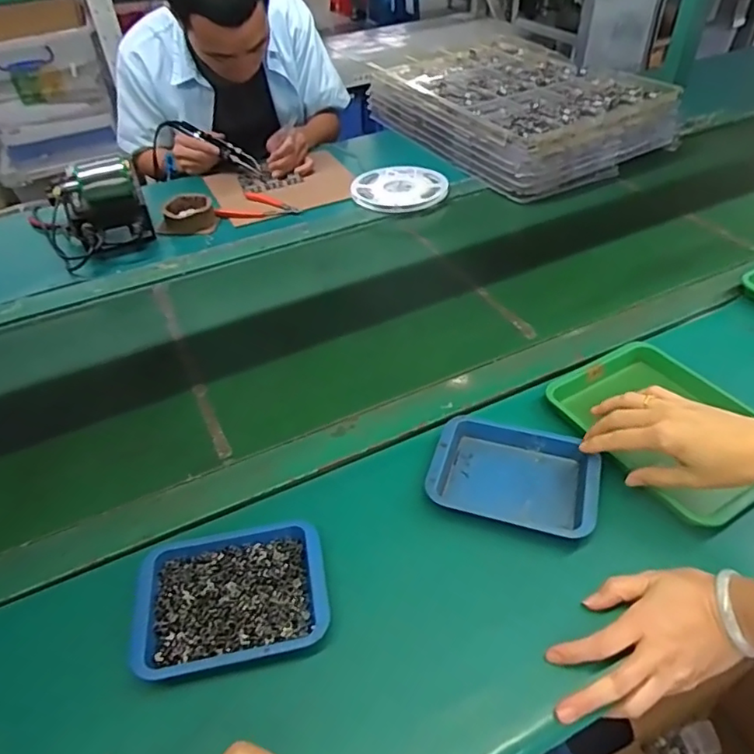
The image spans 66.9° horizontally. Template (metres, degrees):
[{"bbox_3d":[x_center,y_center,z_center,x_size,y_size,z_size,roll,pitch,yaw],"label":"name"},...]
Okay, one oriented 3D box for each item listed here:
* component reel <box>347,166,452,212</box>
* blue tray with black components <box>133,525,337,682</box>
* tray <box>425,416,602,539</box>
[{"bbox_3d":[0.041,-0.350,1.053,0.172,0.011,0.145,-4,48,1],"label":"component reel"},{"bbox_3d":[-0.123,0.185,0.491,0.156,0.023,0.120,-11,44,-8],"label":"blue tray with black components"},{"bbox_3d":[0.137,0.094,0.570,0.157,0.021,0.110,11,45,15],"label":"tray"}]

